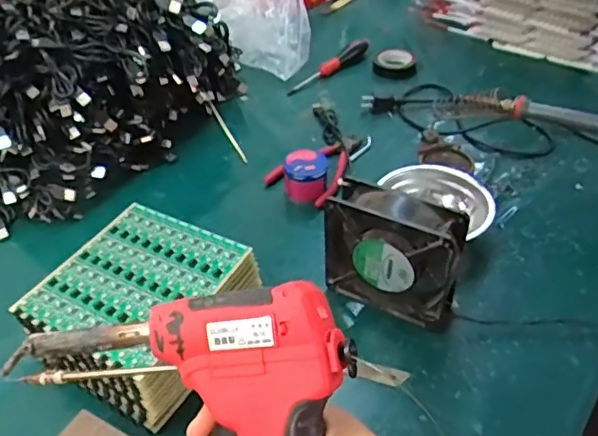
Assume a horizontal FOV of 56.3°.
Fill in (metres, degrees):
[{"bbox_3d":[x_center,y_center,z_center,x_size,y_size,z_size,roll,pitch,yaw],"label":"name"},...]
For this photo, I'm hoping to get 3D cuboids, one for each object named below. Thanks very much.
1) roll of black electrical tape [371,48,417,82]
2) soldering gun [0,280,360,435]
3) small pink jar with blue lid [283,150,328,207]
[{"bbox_3d":[0.152,-0.243,0.878,0.069,0.020,0.062,6,42,8],"label":"roll of black electrical tape"},{"bbox_3d":[-0.037,0.081,0.268,0.195,0.045,0.131,34,96,20],"label":"soldering gun"},{"bbox_3d":[0.009,-0.050,0.667,0.050,0.040,0.053,-5,40,-1],"label":"small pink jar with blue lid"}]

